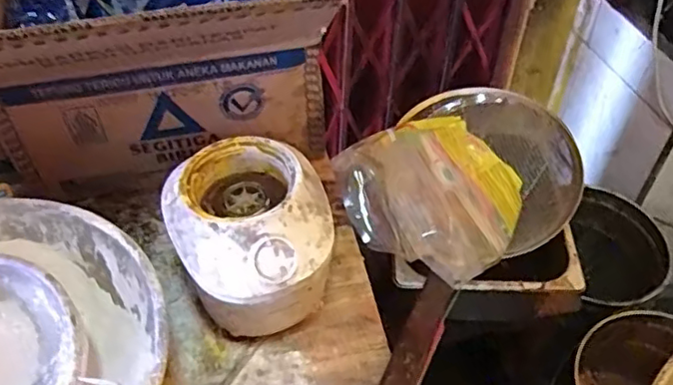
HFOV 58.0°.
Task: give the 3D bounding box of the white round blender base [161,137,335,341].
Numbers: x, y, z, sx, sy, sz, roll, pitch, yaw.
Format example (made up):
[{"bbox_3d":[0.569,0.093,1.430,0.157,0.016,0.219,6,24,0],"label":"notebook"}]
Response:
[{"bbox_3d":[-0.085,0.051,0.644,0.156,0.151,0.159,0,46,0],"label":"white round blender base"}]

